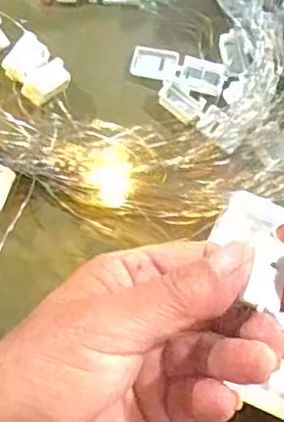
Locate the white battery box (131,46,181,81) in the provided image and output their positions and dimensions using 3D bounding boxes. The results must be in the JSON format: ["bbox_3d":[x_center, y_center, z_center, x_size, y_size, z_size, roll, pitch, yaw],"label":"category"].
[{"bbox_3d":[0.008,-0.087,0.368,0.027,0.007,0.019,16,78,2],"label":"white battery box"}]

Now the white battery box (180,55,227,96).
[{"bbox_3d":[0.036,-0.080,0.365,0.026,0.007,0.020,17,78,2],"label":"white battery box"}]

